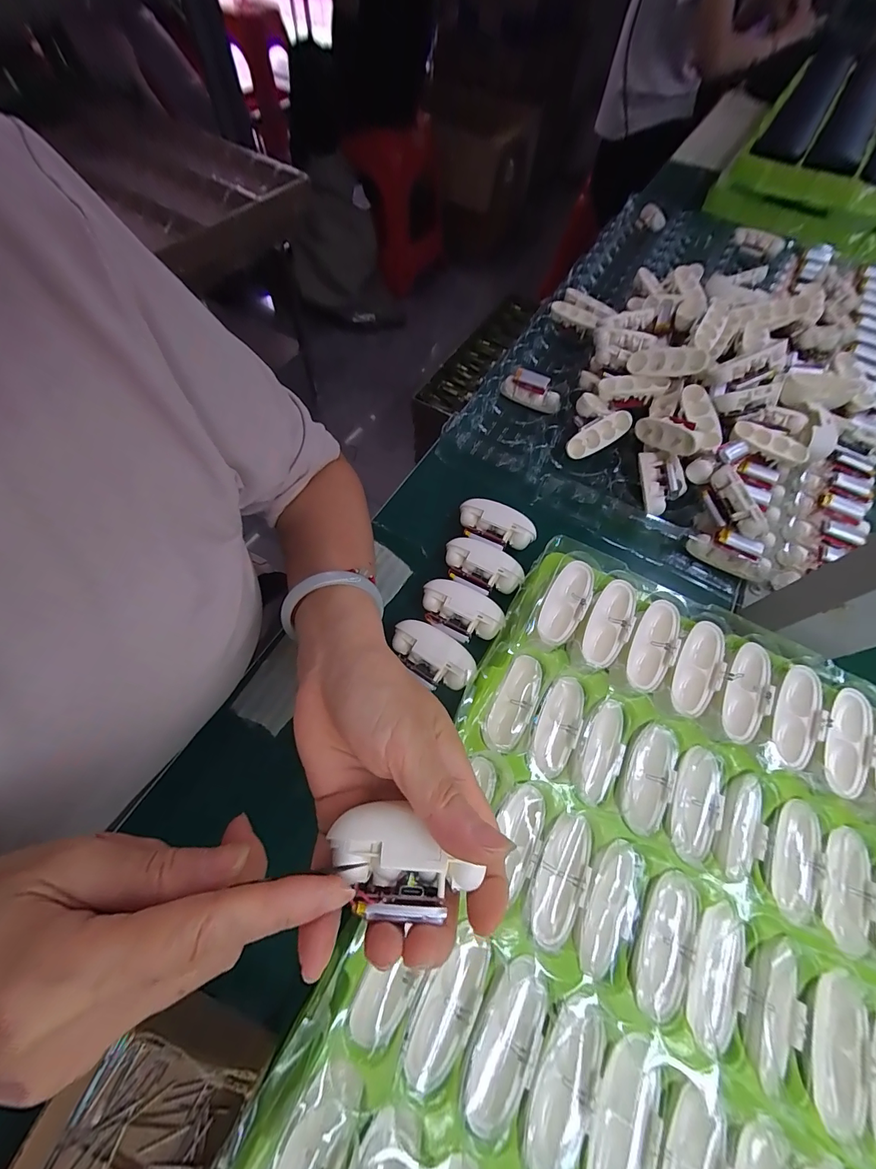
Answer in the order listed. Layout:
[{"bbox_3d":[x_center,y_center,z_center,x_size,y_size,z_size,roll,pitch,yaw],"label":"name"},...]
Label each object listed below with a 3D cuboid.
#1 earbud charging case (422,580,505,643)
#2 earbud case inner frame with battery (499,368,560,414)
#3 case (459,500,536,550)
[{"bbox_3d":[0.017,0.022,0.298,0.061,0.024,0.034,21,64,8],"label":"earbud charging case"},{"bbox_3d":[0.098,-0.200,0.411,0.063,0.027,0.023,32,67,14],"label":"earbud case inner frame with battery"},{"bbox_3d":[0.048,-0.047,0.337,0.063,0.019,0.037,26,65,10],"label":"case"}]

